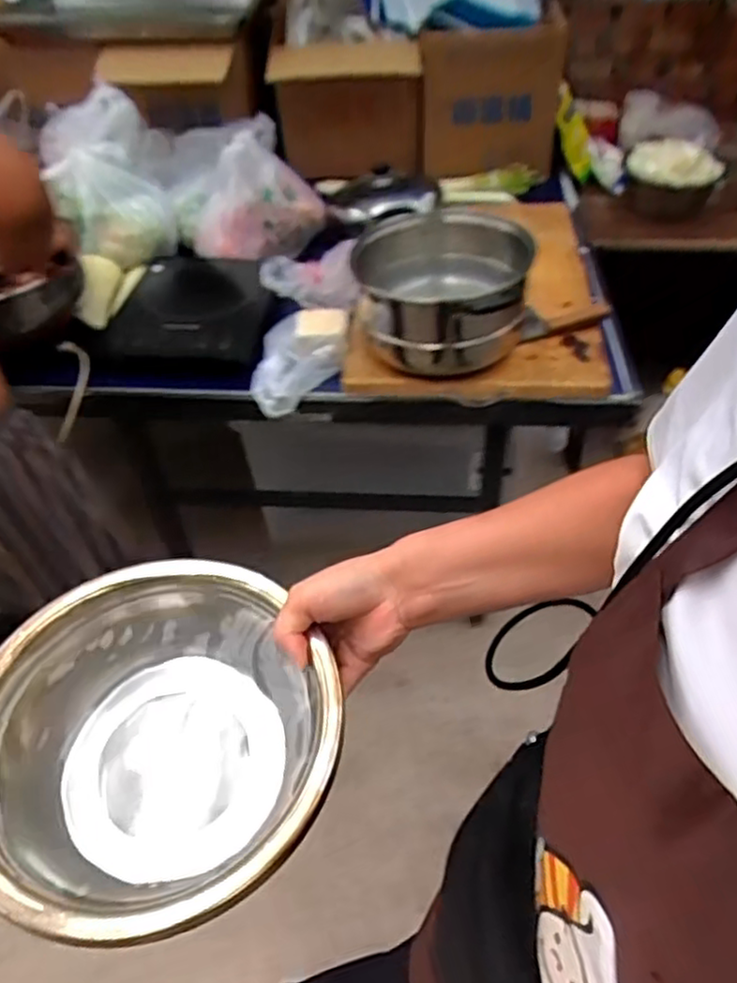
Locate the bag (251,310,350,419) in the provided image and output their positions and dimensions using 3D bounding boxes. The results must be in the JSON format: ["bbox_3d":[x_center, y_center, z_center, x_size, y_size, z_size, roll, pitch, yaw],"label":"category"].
[{"bbox_3d":[-0.115,-0.220,1.130,0.108,0.087,0.198,33,55,31],"label":"bag"}]

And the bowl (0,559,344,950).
[{"bbox_3d":[-0.133,0.161,0.442,0.220,0.084,0.223,0,45,0],"label":"bowl"}]

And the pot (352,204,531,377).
[{"bbox_3d":[0.117,-0.337,1.113,0.270,0.137,0.337,10,47,14],"label":"pot"}]

